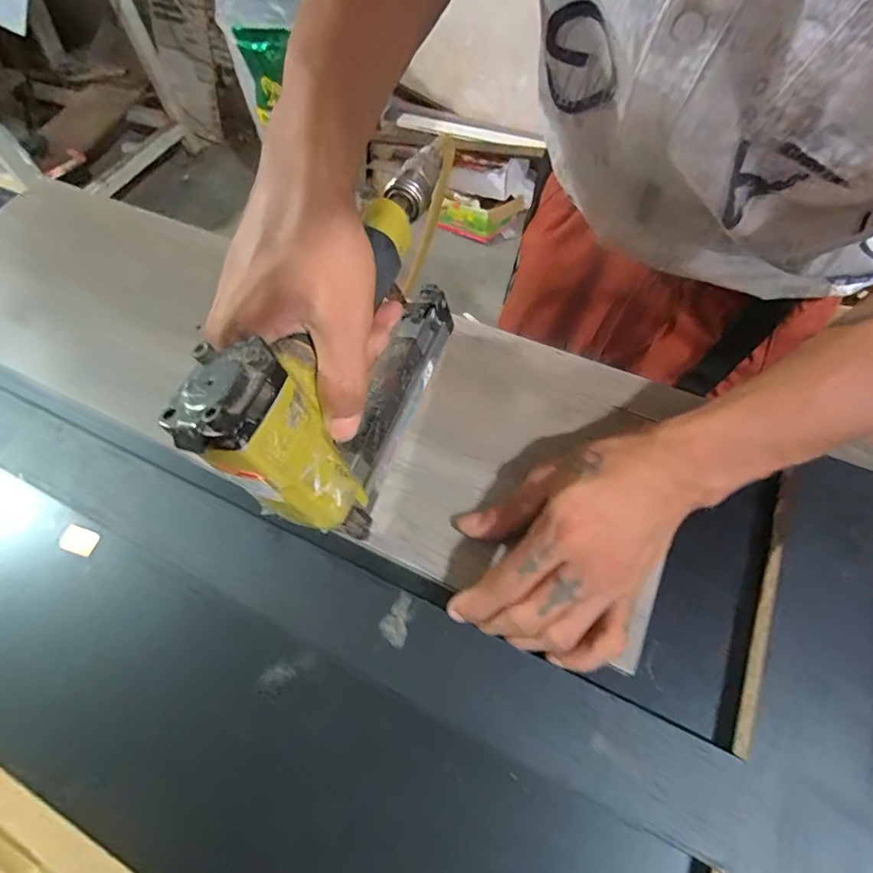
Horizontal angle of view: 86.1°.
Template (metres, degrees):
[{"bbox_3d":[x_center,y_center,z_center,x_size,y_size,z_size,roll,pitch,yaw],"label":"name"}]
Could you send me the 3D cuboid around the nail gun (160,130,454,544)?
[{"bbox_3d":[-0.040,-0.049,0.255,0.055,0.122,0.202,17,64,13],"label":"nail gun"}]

